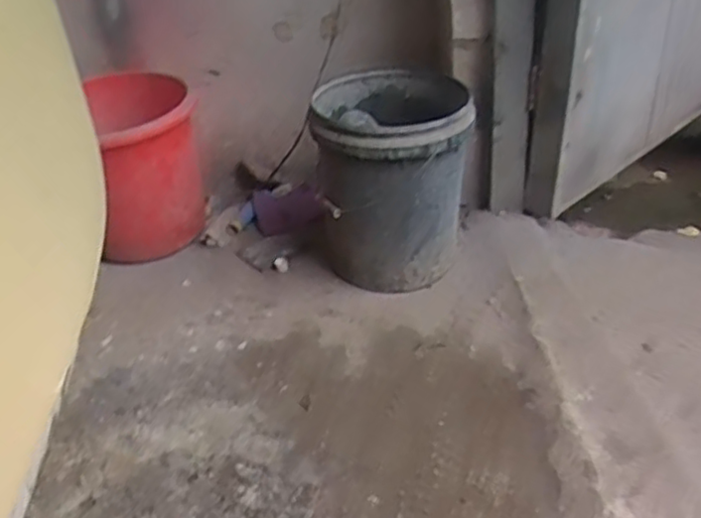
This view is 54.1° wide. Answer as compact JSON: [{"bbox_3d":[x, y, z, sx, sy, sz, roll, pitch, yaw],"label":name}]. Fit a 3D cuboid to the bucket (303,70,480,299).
[{"bbox_3d":[0.088,-0.154,1.411,0.307,0.364,0.319,-5,32,0],"label":"bucket"}]

